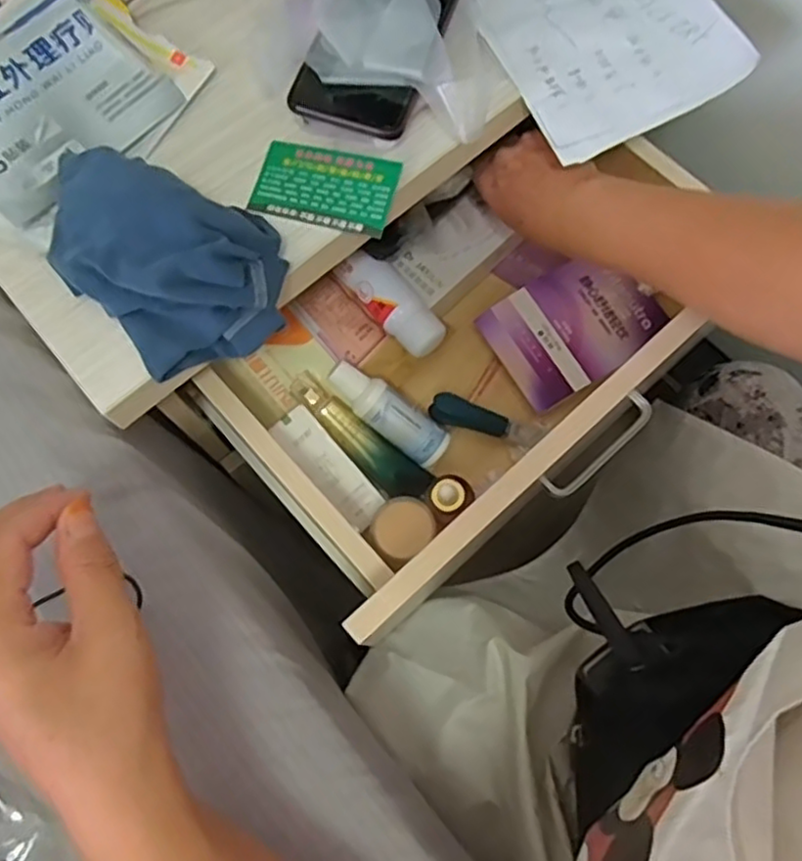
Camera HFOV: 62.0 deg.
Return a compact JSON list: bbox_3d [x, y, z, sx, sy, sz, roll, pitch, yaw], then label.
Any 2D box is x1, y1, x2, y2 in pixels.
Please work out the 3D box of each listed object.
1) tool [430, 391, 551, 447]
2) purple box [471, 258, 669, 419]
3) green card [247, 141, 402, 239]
[{"bbox_3d":[0.069,-0.008,0.531,0.091,0.027,0.021,14,71,7],"label":"tool"},{"bbox_3d":[0.144,-0.089,0.556,0.135,0.019,0.097,-31,72,-9],"label":"purple box"},{"bbox_3d":[-0.048,-0.154,0.422,0.088,0.004,0.053,13,78,9],"label":"green card"}]

